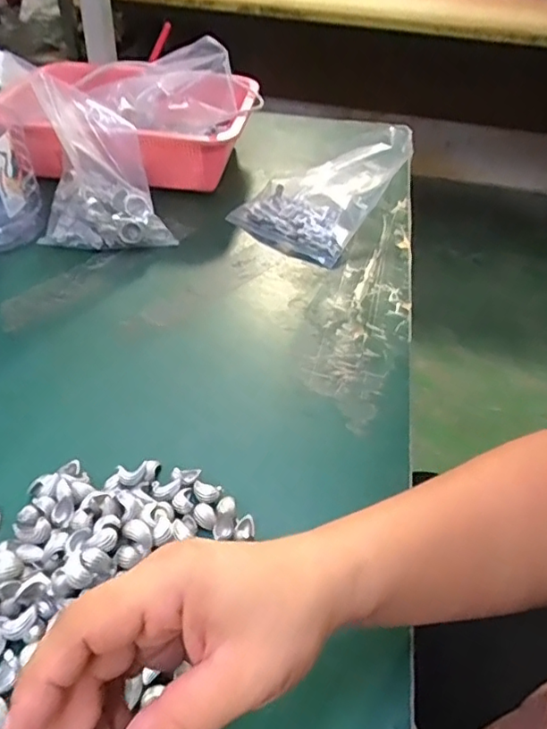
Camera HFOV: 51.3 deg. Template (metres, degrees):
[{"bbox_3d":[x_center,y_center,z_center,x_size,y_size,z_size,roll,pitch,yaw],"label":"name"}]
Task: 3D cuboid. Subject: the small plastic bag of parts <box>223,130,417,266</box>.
[{"bbox_3d":[0.050,-0.199,0.631,0.139,0.084,0.156,27,47,24],"label":"small plastic bag of parts"}]

